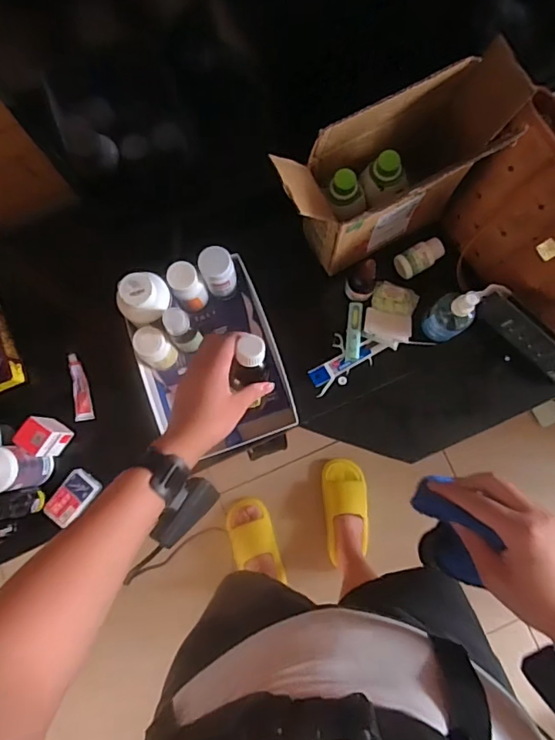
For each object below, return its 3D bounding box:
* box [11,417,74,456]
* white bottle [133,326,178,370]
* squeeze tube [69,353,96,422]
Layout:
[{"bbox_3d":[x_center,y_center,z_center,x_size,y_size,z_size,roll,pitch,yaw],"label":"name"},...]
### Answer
[{"bbox_3d":[-0.344,0.098,0.753,0.045,0.074,0.047,34,84,5],"label":"box"},{"bbox_3d":[-0.181,-0.029,0.760,0.050,0.085,0.052,-39,84,-4],"label":"white bottle"},{"bbox_3d":[-0.312,0.027,0.803,0.026,0.020,0.107,-12,83,-1],"label":"squeeze tube"}]

